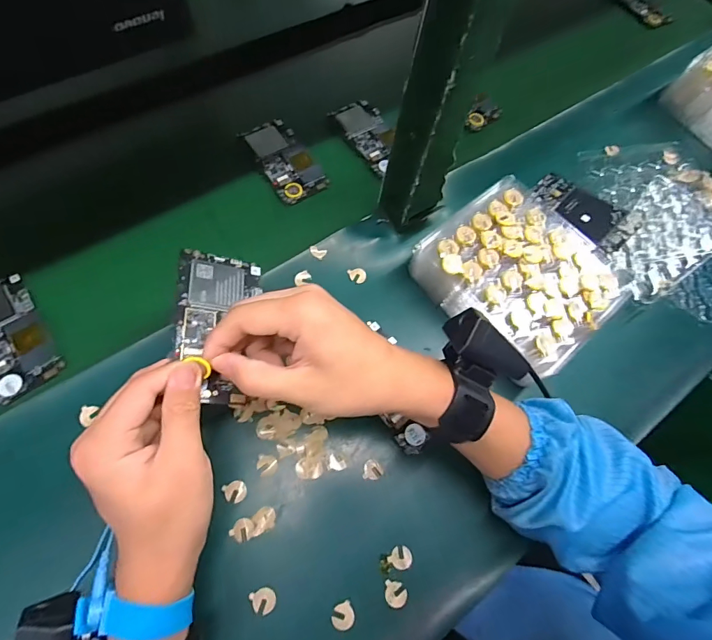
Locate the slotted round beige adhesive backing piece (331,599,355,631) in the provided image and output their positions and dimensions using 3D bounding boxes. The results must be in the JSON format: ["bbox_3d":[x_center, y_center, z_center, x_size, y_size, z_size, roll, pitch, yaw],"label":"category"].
[{"bbox_3d":[-0.010,0.237,0.325,0.018,0.004,0.017,1,66,-2],"label":"slotted round beige adhesive backing piece"}]

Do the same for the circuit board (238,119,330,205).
[{"bbox_3d":[-0.088,-0.200,0.500,0.062,0.012,0.120,-29,71,-17],"label":"circuit board"}]

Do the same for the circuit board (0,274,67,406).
[{"bbox_3d":[-0.333,0.015,0.388,0.065,0.012,0.123,-36,73,-17],"label":"circuit board"}]

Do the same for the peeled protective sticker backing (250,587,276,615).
[{"bbox_3d":[-0.073,0.223,0.322,0.019,0.004,0.018,1,66,-2],"label":"peeled protective sticker backing"}]

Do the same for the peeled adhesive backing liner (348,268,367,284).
[{"bbox_3d":[0.002,-0.048,0.441,0.018,0.005,0.020,-19,69,-11],"label":"peeled adhesive backing liner"}]

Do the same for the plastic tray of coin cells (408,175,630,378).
[{"bbox_3d":[0.169,-0.045,0.422,0.160,0.066,0.174,-34,73,-18],"label":"plastic tray of coin cells"}]

